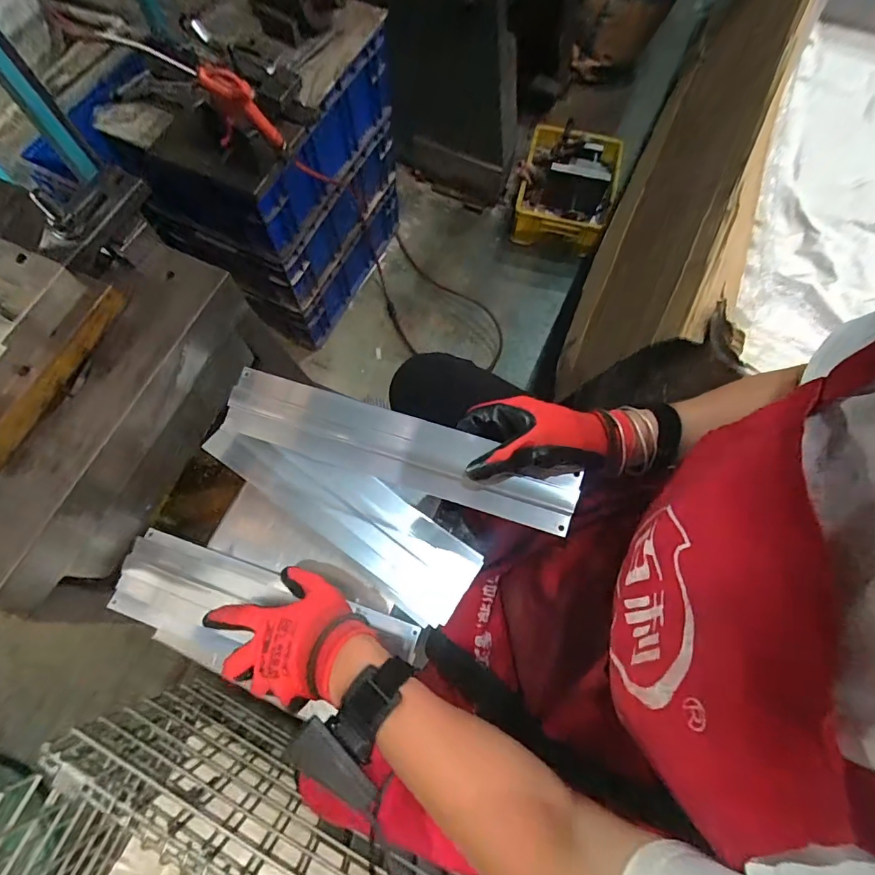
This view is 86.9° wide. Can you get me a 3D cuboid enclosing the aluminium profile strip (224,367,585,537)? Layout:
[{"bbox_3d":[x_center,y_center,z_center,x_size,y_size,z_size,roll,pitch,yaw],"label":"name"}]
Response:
[{"bbox_3d":[-0.037,0.009,0.415,0.322,0.007,0.061,17,87,8],"label":"aluminium profile strip"}]

